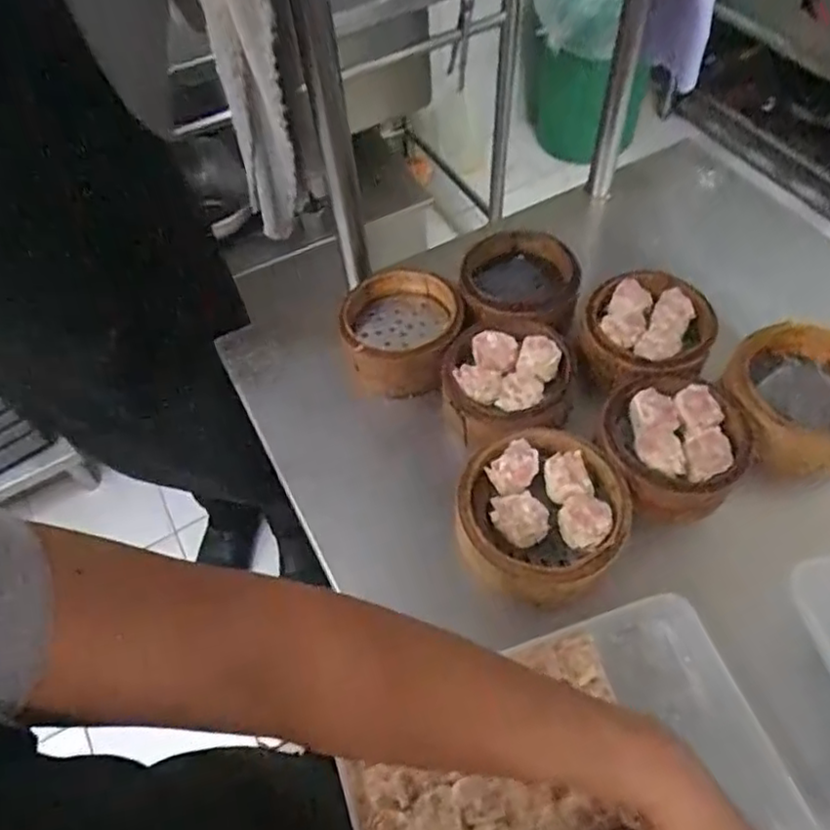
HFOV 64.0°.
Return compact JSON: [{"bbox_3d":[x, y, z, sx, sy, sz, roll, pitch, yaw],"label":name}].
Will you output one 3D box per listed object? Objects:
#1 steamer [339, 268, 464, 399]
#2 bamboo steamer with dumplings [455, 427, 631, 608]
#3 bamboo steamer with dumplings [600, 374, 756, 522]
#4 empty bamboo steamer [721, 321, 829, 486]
[{"bbox_3d":[-0.009,-0.094,0.696,0.126,0.053,0.130,-15,56,-5],"label":"steamer"},{"bbox_3d":[0.108,0.081,0.570,0.134,0.044,0.146,23,61,19],"label":"bamboo steamer with dumplings"},{"bbox_3d":[0.230,0.027,0.598,0.123,0.059,0.125,-2,56,3],"label":"bamboo steamer with dumplings"},{"bbox_3d":[0.357,-0.017,0.605,0.122,0.063,0.138,-19,57,-8],"label":"empty bamboo steamer"}]

